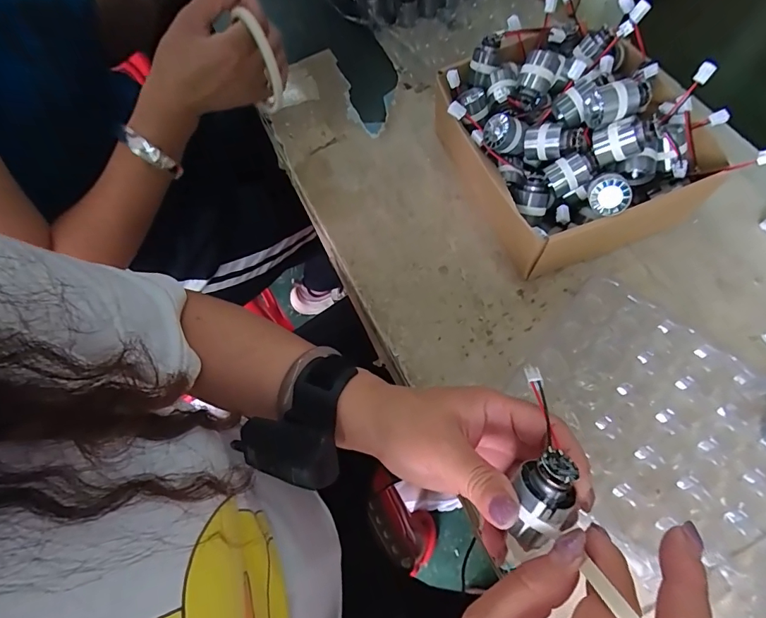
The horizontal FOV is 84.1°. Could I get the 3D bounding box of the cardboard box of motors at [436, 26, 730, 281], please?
[{"bbox_3d":[0.174,-0.170,0.394,0.207,0.118,0.224,-19,66,-6],"label":"cardboard box of motors"}]

